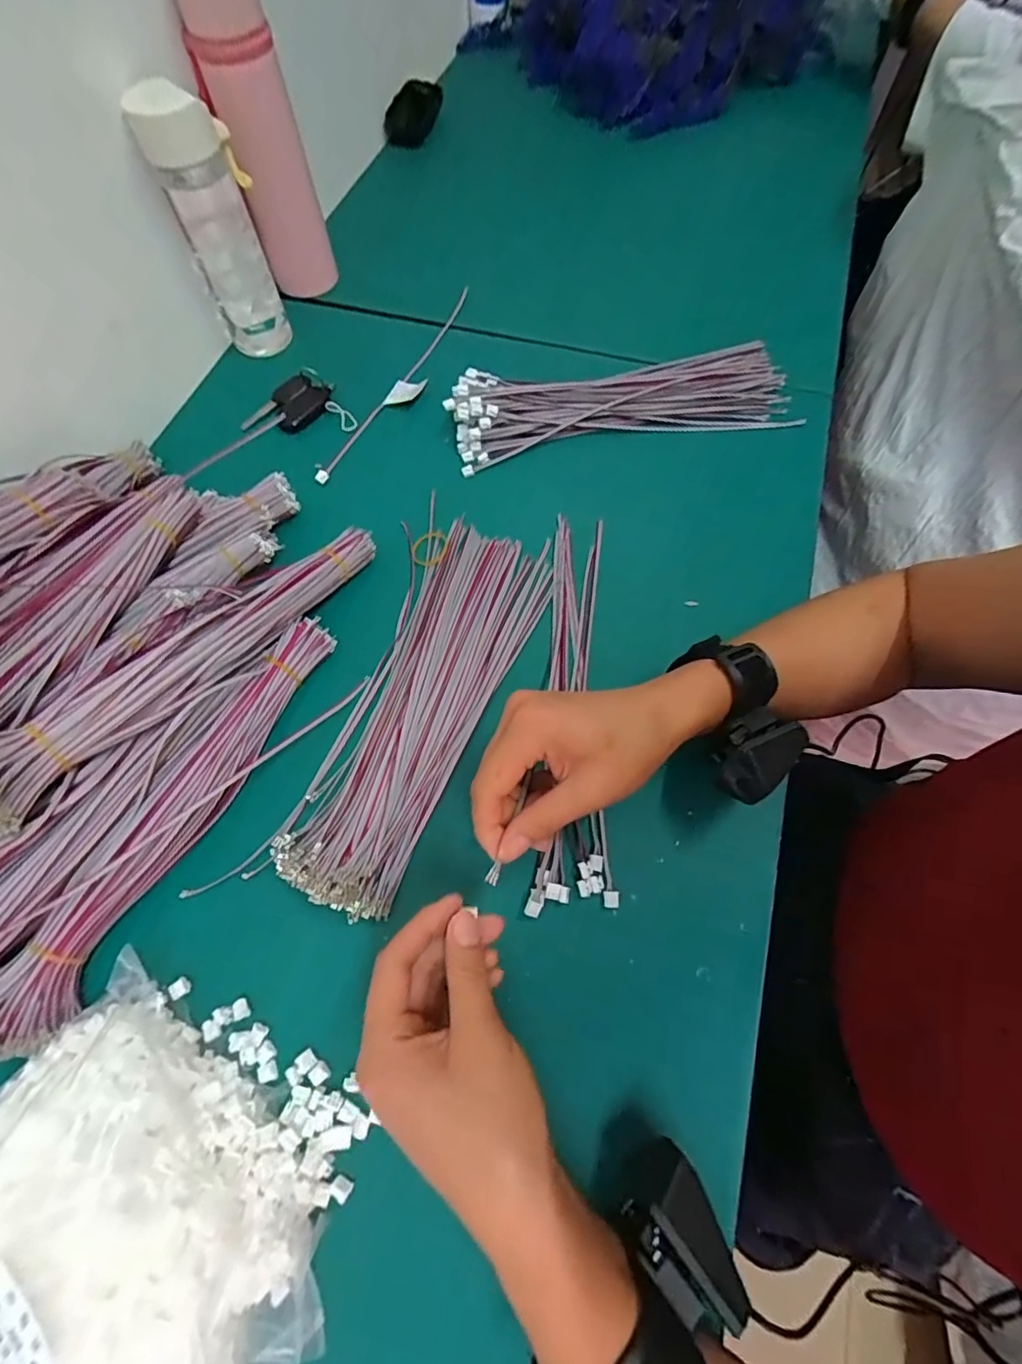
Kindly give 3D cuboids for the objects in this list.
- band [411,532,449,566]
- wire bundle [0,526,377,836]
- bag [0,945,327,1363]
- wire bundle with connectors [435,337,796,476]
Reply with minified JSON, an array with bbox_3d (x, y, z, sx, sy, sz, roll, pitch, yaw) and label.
[{"bbox_3d":[-0.067,-0.111,0.464,0.030,0.004,0.034,-1,65,0],"label":"band"},{"bbox_3d":[-0.201,-0.025,0.372,0.042,0.044,0.292,33,53,15],"label":"wire bundle"},{"bbox_3d":[-0.205,0.282,0.258,0.194,0.057,0.203,40,71,17],"label":"bag"},{"bbox_3d":[0.104,-0.257,0.514,0.316,0.037,0.103,-12,65,-5],"label":"wire bundle with connectors"}]

